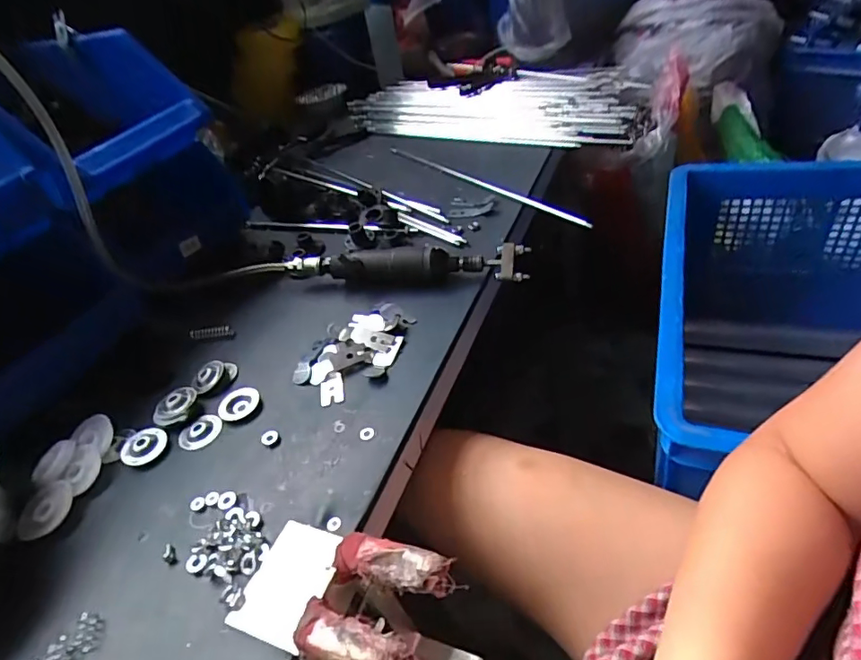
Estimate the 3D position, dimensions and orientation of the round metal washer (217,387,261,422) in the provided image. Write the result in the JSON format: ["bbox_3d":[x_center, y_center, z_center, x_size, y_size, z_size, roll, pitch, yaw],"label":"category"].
[{"bbox_3d":[-0.184,0.071,0.499,0.039,0.006,0.035,-30,41,-17],"label":"round metal washer"}]

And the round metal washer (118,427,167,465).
[{"bbox_3d":[-0.260,0.104,0.470,0.032,0.009,0.038,23,48,32],"label":"round metal washer"}]

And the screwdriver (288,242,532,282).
[{"bbox_3d":[-0.034,-0.077,0.588,0.279,0.035,0.031,-1,41,18],"label":"screwdriver"}]

